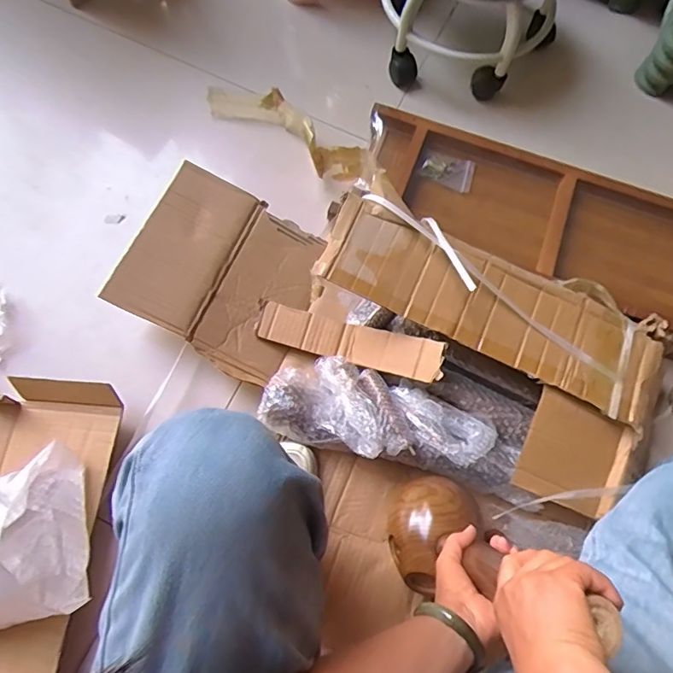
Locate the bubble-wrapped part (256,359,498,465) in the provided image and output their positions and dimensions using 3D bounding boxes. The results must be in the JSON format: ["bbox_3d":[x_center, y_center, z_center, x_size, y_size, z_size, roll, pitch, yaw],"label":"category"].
[{"bbox_3d":[0.056,0.111,0.708,0.315,0.080,0.122,17,71,4],"label":"bubble-wrapped part"}]

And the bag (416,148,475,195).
[{"bbox_3d":[0.193,-0.292,0.871,0.096,0.019,0.061,15,71,3],"label":"bag"}]

